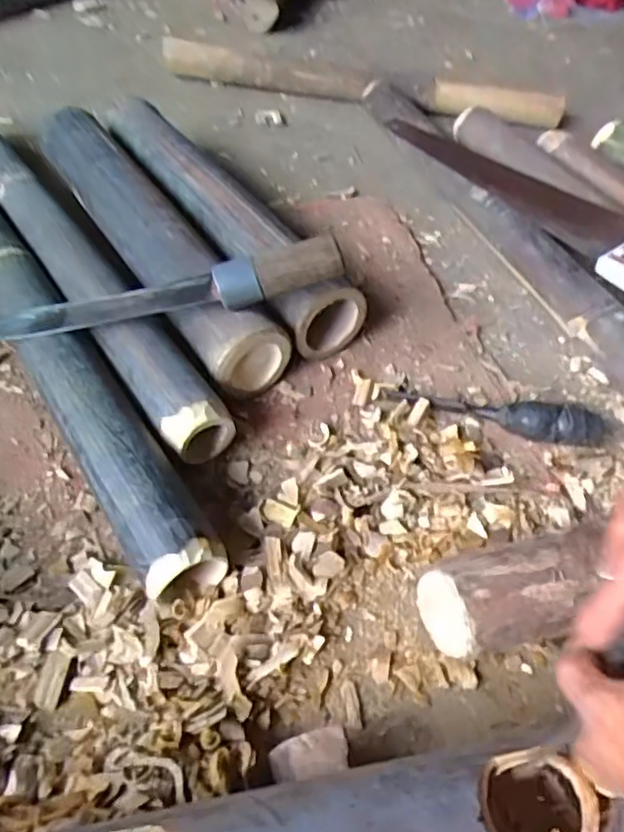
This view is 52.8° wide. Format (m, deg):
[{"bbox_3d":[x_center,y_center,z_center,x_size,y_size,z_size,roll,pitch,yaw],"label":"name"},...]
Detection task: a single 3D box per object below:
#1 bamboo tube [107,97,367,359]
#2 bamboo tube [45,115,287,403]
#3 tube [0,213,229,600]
[{"bbox_3d":[-0.107,-0.245,0.719,0.104,0.089,0.475,-22,56,-22],"label":"bamboo tube"},{"bbox_3d":[-0.175,-0.205,0.679,0.092,0.070,0.464,-22,56,-23],"label":"bamboo tube"},{"bbox_3d":[-0.259,-0.091,0.586,0.060,0.066,0.630,-26,58,-25],"label":"tube"}]

